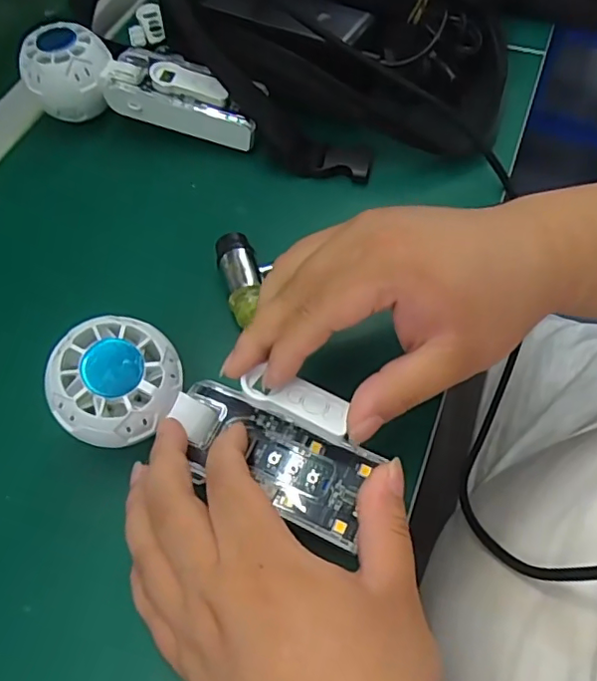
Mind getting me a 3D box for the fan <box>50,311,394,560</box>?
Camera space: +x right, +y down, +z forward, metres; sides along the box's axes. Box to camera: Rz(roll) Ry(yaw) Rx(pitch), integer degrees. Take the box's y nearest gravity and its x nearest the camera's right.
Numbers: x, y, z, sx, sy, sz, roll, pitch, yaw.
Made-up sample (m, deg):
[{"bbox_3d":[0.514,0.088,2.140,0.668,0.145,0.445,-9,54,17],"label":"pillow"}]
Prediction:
[{"bbox_3d":[-0.042,0.041,0.277,0.157,0.027,0.055,25,68,3],"label":"fan"}]

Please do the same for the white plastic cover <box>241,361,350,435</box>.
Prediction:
[{"bbox_3d":[-0.001,0.026,0.266,0.051,0.006,0.018,20,67,14],"label":"white plastic cover"}]

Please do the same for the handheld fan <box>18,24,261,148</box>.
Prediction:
[{"bbox_3d":[-0.109,-0.181,0.418,0.166,0.062,0.052,8,60,7],"label":"handheld fan"}]

